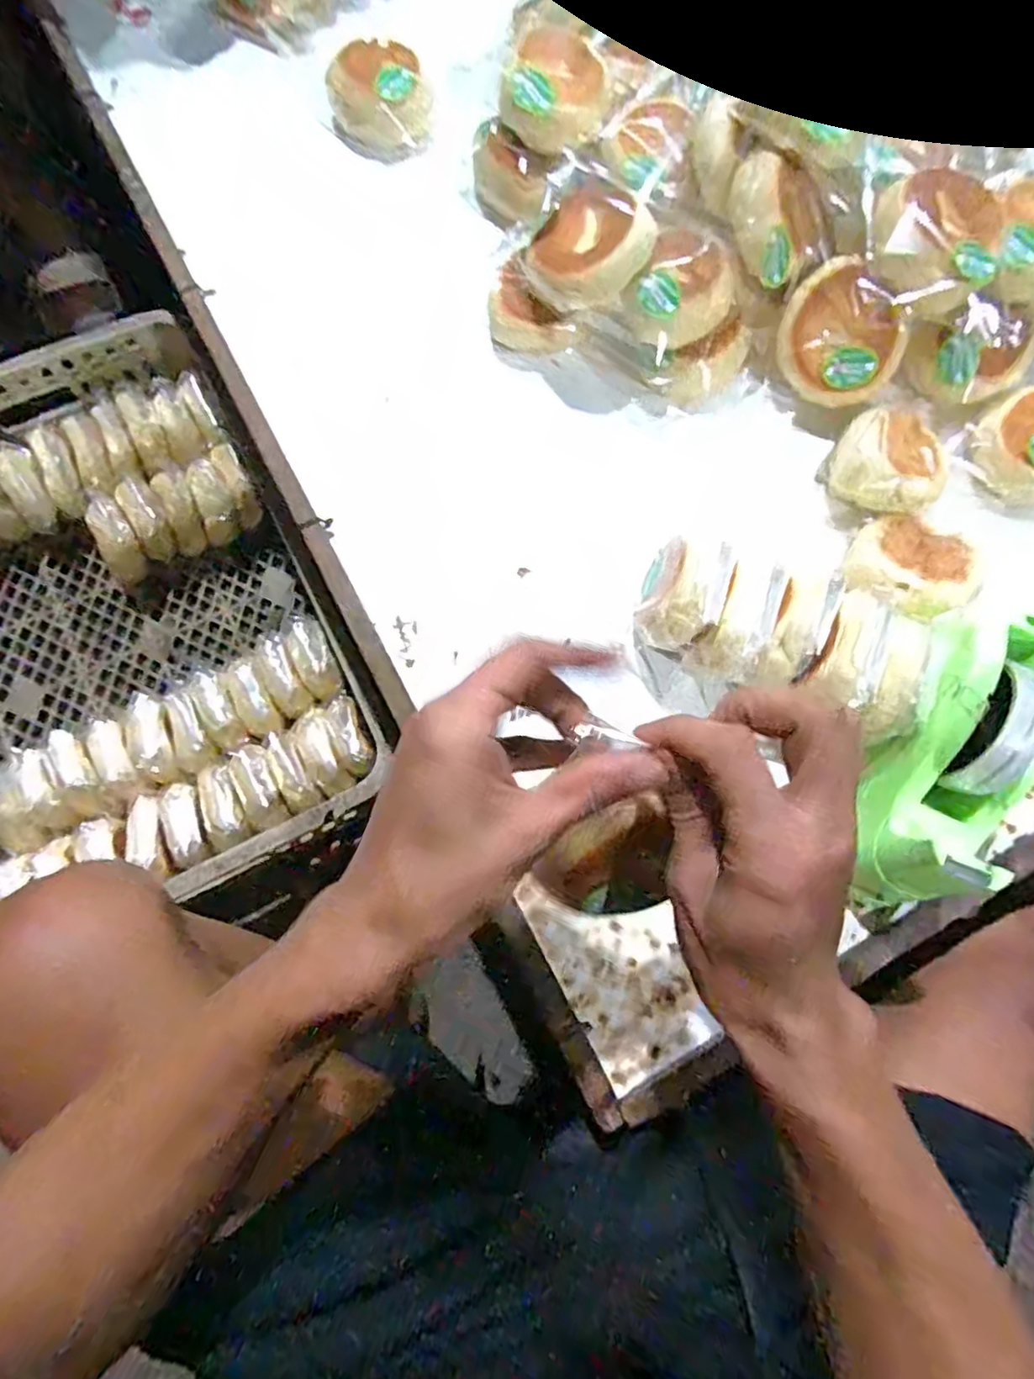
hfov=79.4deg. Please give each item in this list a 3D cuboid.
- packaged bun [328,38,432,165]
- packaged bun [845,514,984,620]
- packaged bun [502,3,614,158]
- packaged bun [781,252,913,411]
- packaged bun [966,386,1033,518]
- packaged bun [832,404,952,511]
[{"bbox_3d":[-0.121,-0.515,0.556,0.084,0.061,0.071,-7,75,-3],"label":"packaged bun"},{"bbox_3d":[0.302,-0.091,0.479,0.090,0.039,0.088,41,78,9],"label":"packaged bun"},{"bbox_3d":[0.032,-0.482,0.500,0.081,0.036,0.096,18,76,4],"label":"packaged bun"},{"bbox_3d":[0.257,-0.278,0.494,0.096,0.043,0.091,30,120,8],"label":"packaged bun"},{"bbox_3d":[0.417,-0.192,0.501,0.089,0.046,0.094,-22,77,-7],"label":"packaged bun"},{"bbox_3d":[0.293,-0.180,0.490,0.082,0.047,0.088,0,75,-1],"label":"packaged bun"}]

